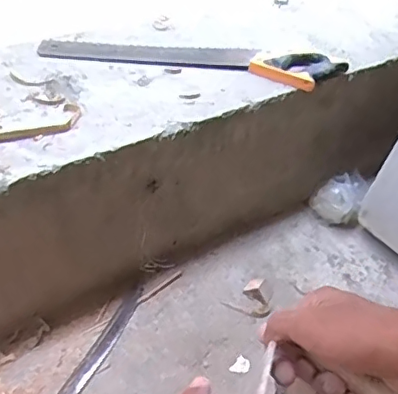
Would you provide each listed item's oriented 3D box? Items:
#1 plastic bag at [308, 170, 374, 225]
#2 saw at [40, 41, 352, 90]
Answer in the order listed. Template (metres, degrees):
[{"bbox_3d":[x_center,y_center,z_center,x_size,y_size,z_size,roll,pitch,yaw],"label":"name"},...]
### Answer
[{"bbox_3d":[0.276,0.005,1.110,0.098,0.097,0.073,26,44,22],"label":"plastic bag"},{"bbox_3d":[-0.006,-0.252,0.981,0.515,0.019,0.130,10,40,3],"label":"saw"}]

